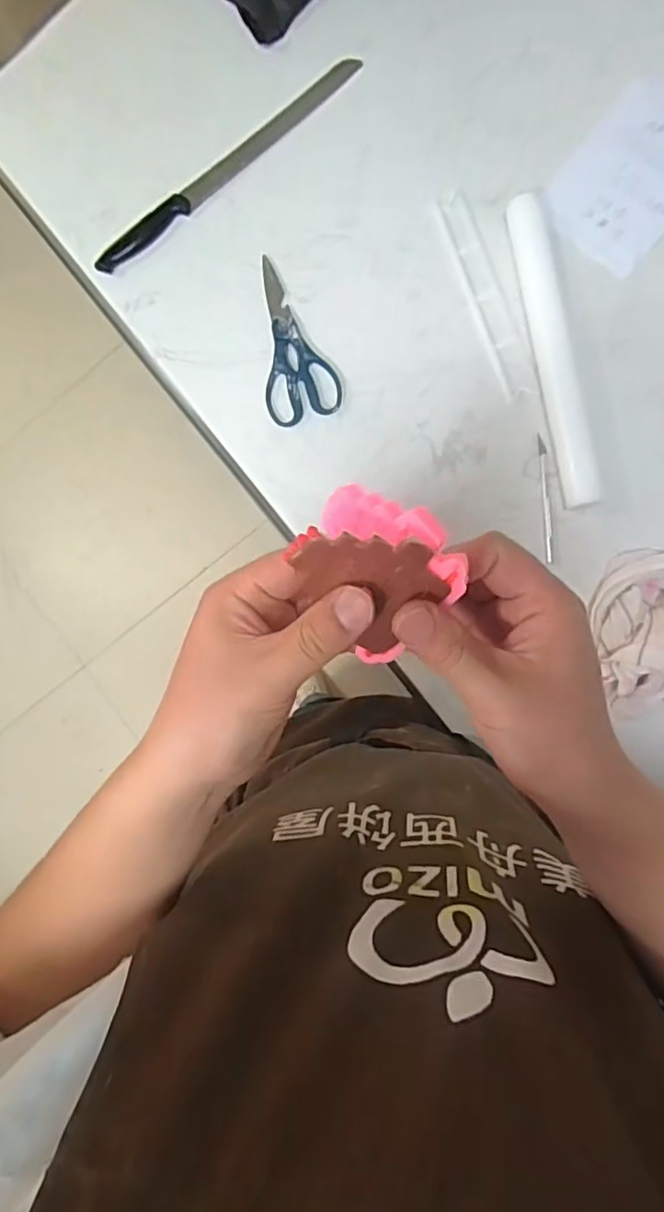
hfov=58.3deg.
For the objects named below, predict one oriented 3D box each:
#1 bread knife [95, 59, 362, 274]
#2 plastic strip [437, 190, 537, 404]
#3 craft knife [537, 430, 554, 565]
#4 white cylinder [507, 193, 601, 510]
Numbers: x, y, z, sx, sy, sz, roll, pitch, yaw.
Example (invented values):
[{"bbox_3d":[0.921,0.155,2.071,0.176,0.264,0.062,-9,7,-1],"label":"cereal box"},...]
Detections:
[{"bbox_3d":[-0.116,-0.484,0.655,0.350,0.012,0.032,-39,86,1],"label":"bread knife"},{"bbox_3d":[0.160,-0.323,0.618,0.034,0.004,0.222,-19,86,3],"label":"plastic strip"},{"bbox_3d":[0.221,-0.111,0.615,0.009,0.006,0.132,-3,87,3],"label":"craft knife"},{"bbox_3d":[0.226,-0.258,0.606,0.035,0.028,0.317,-10,87,3],"label":"white cylinder"}]

